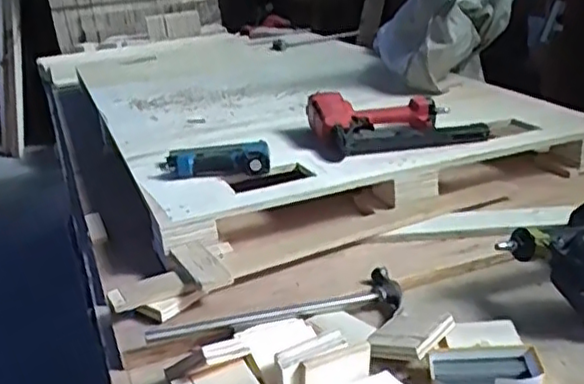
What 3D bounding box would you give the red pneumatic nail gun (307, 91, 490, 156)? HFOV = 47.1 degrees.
[{"bbox_3d":[0.205,-0.146,1.316,0.346,0.065,0.205,-3,23,4],"label":"red pneumatic nail gun"}]

